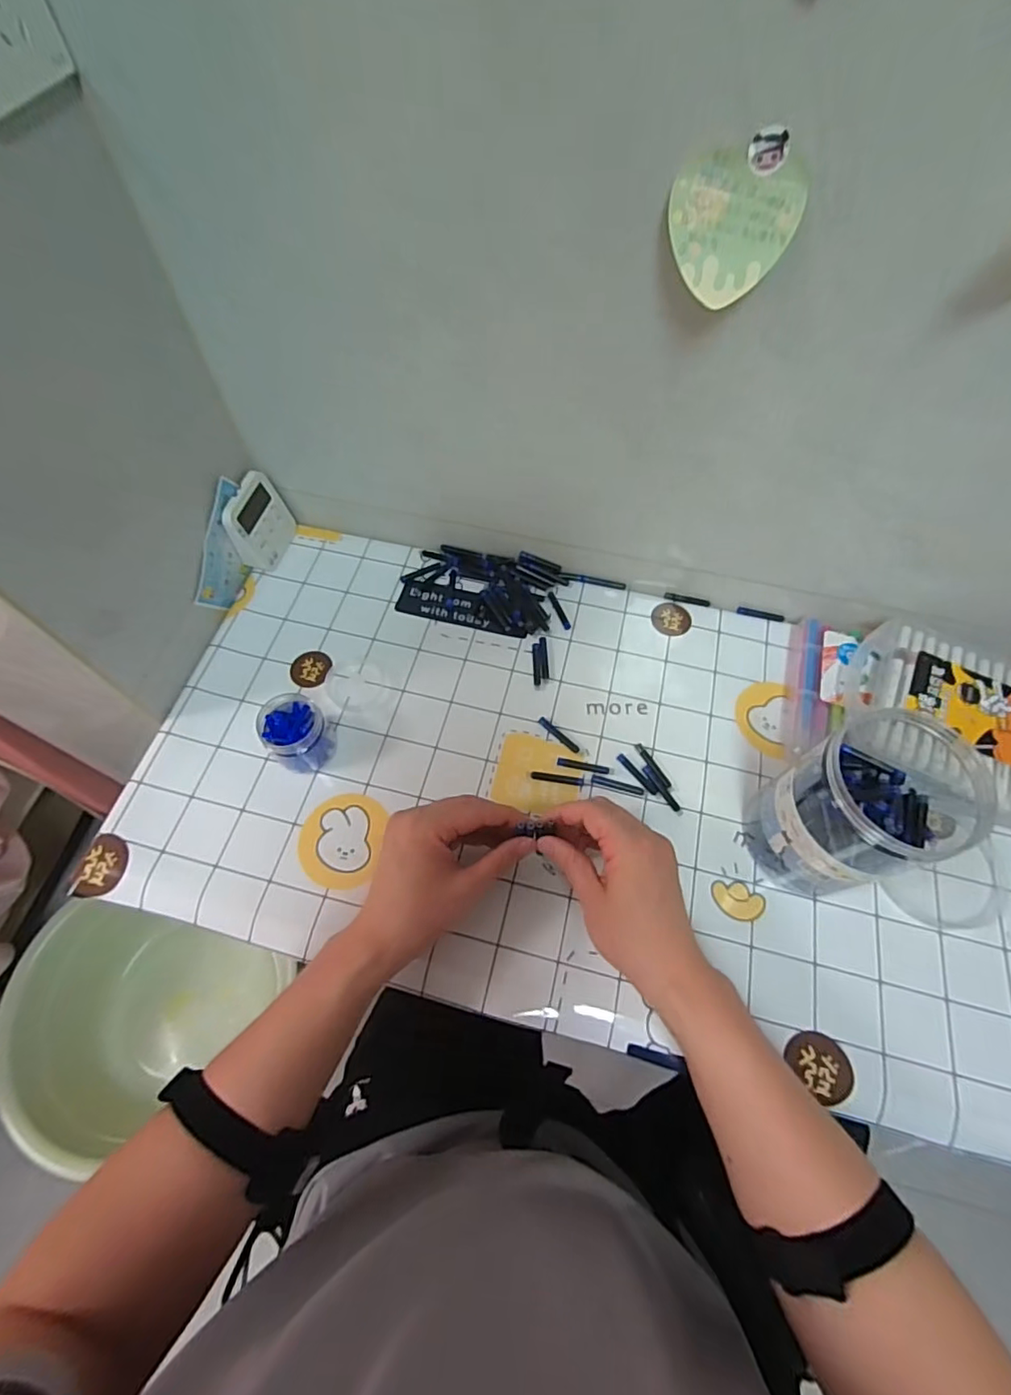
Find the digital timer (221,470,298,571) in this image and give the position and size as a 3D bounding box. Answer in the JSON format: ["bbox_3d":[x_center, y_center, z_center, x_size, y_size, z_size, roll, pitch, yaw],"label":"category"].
[{"bbox_3d":[-0.249,-0.179,0.583,0.027,0.079,0.073,16,63,6],"label":"digital timer"}]

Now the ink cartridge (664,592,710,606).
[{"bbox_3d":[0.190,-0.103,0.595,0.047,0.004,0.008,15,63,6],"label":"ink cartridge"}]

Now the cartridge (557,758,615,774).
[{"bbox_3d":[0.071,0.061,0.503,0.050,0.004,0.009,10,63,3],"label":"cartridge"}]

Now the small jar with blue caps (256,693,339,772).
[{"bbox_3d":[-0.178,0.031,0.484,0.055,0.055,0.052,1,63,-2],"label":"small jar with blue caps"}]

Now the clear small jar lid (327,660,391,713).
[{"bbox_3d":[-0.141,-0.012,0.539,0.053,0.007,0.058,1,63,-2],"label":"clear small jar lid"}]

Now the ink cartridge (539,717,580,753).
[{"bbox_3d":[0.050,0.034,0.519,0.046,0.004,0.008,40,68,17],"label":"ink cartridge"}]

